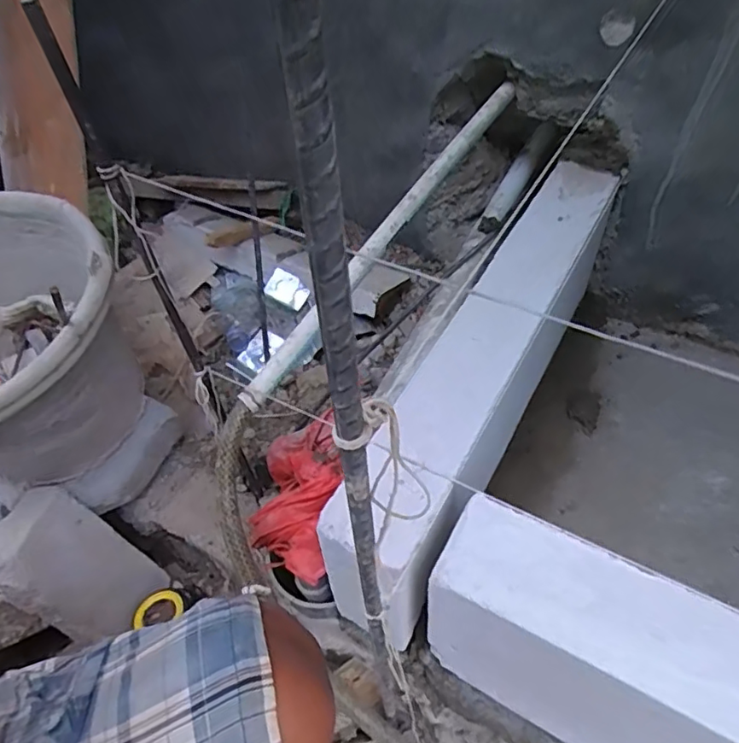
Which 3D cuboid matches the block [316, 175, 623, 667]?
[{"bbox_3d":[0.137,-0.001,0.621,0.086,0.193,0.548,22,55,22],"label":"block"}]

